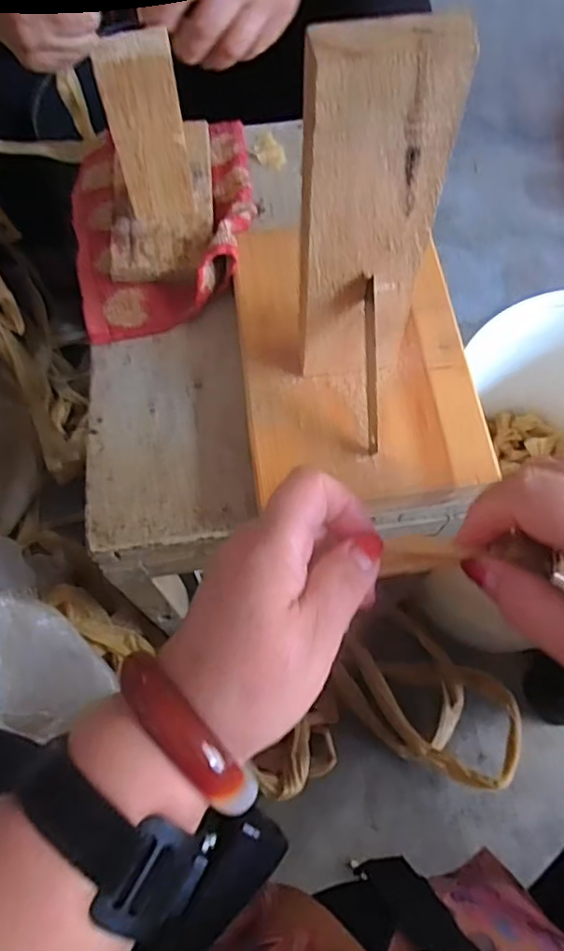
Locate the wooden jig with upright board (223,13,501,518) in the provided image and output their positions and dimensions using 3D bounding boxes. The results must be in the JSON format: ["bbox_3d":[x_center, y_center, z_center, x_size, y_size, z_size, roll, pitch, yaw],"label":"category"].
[{"bbox_3d":[0.047,-0.108,0.304,0.137,0.198,0.185,-6,67,-3],"label":"wooden jig with upright board"}]

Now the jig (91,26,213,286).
[{"bbox_3d":[-0.087,-0.225,0.405,0.072,0.126,0.137,-4,67,-3],"label":"jig"}]

